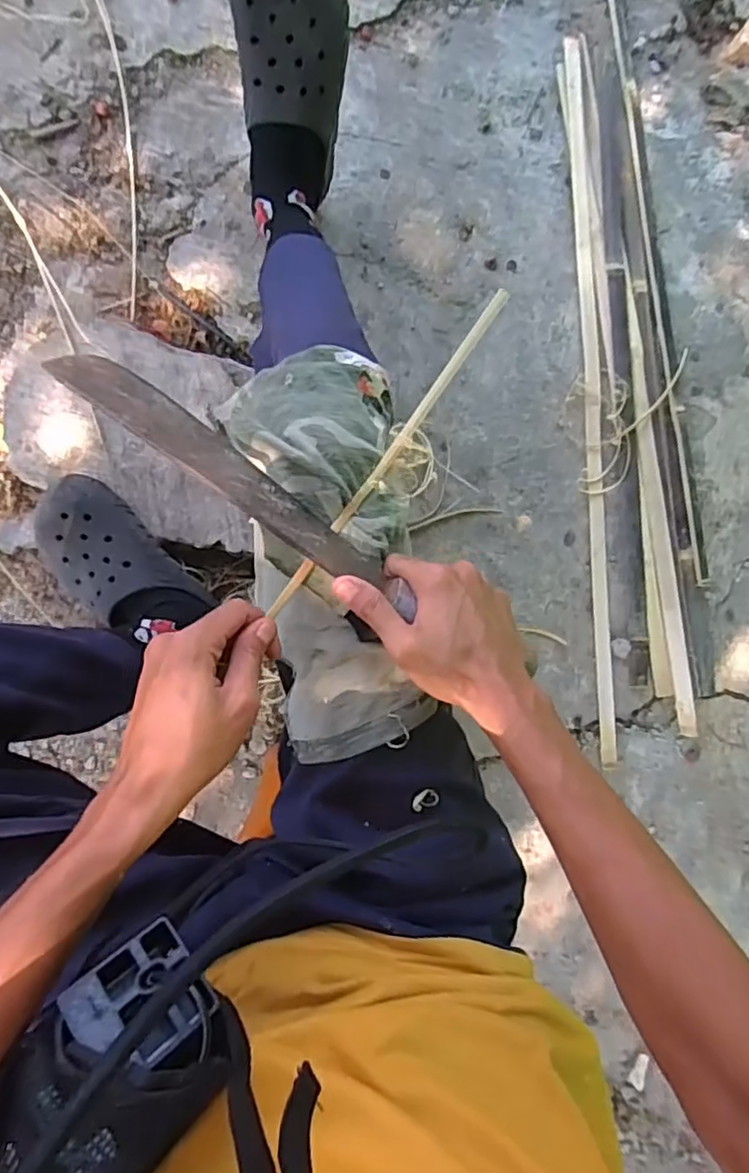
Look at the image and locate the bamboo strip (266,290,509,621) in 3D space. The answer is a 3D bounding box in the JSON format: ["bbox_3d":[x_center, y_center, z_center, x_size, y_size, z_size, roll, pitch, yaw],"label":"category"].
[{"bbox_3d":[0.019,-0.112,0.479,0.011,0.013,0.334,35,74,-4],"label":"bamboo strip"}]

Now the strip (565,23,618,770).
[{"bbox_3d":[0.298,-0.260,0.849,0.029,0.014,0.973,-1,93,-5],"label":"strip"}]

